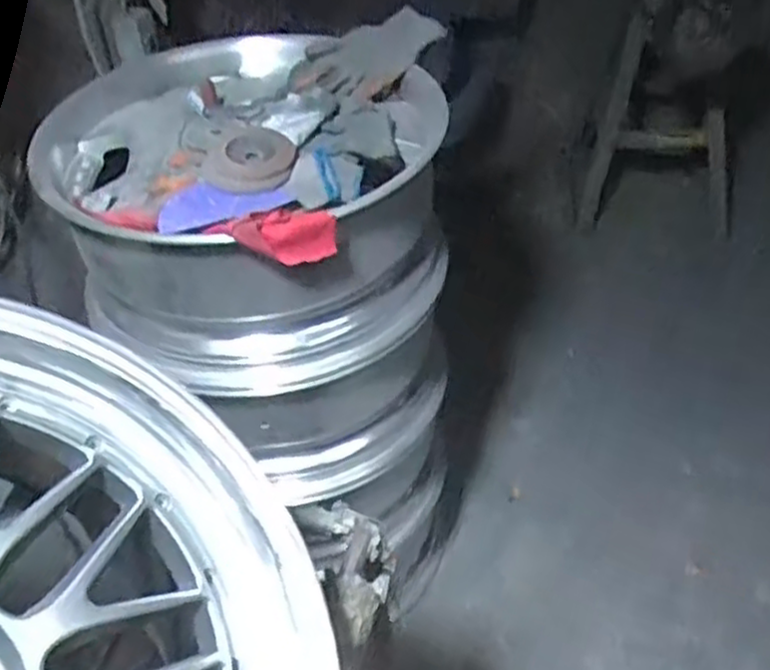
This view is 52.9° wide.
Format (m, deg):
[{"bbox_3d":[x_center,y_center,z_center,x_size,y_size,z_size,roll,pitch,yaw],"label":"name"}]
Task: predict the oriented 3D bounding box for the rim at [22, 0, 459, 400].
[{"bbox_3d":[-0.170,-0.172,1.025,0.494,0.269,0.426,-3,43,1],"label":"rim"}]

